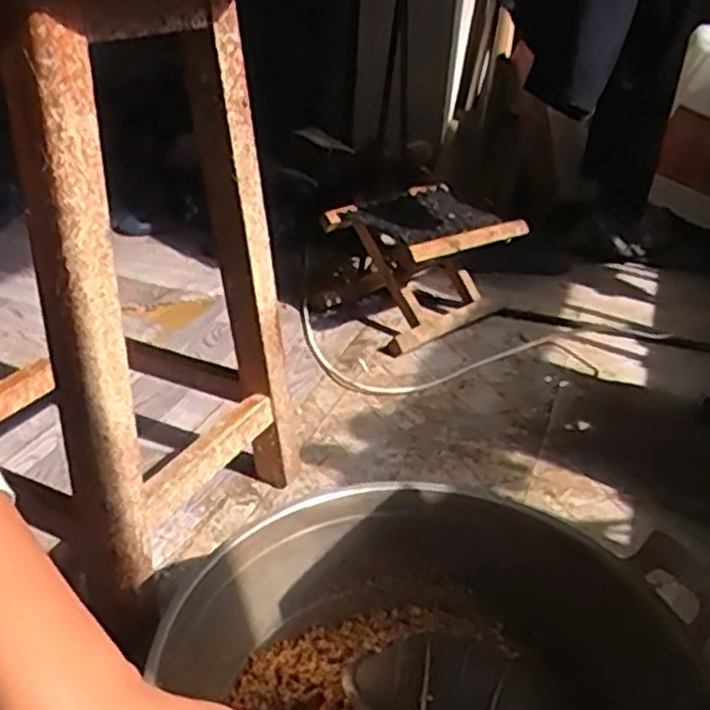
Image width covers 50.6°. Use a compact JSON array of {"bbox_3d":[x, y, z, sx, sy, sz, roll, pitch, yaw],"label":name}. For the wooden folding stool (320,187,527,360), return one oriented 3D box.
[{"bbox_3d":[0.100,-0.171,1.378,0.285,0.209,0.301,-15,35,-30],"label":"wooden folding stool"}]

